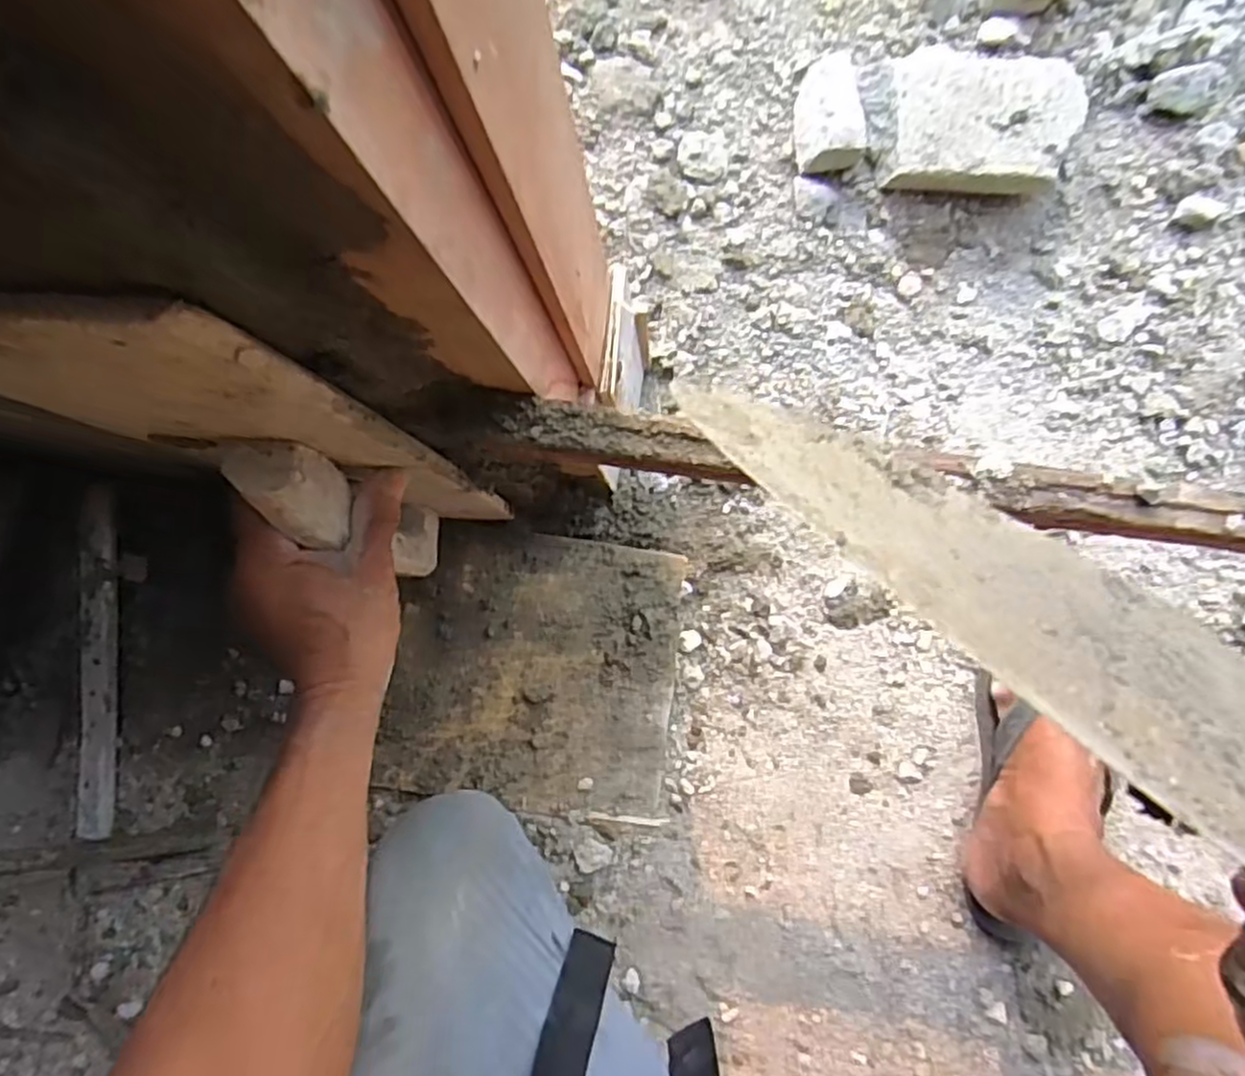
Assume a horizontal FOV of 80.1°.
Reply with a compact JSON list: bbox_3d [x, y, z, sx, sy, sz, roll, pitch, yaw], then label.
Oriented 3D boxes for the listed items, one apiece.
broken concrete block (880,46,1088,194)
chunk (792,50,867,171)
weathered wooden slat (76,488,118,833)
[{"bbox_3d":[0.304,-0.358,0.638,0.159,0.060,0.115,8,88,3],"label":"broken concrete block"},{"bbox_3d":[0.181,-0.380,0.648,0.054,0.039,0.107,-1,87,4],"label":"chunk"},{"bbox_3d":[-0.478,0.112,0.677,0.030,0.008,0.316,1,88,-22],"label":"weathered wooden slat"}]

